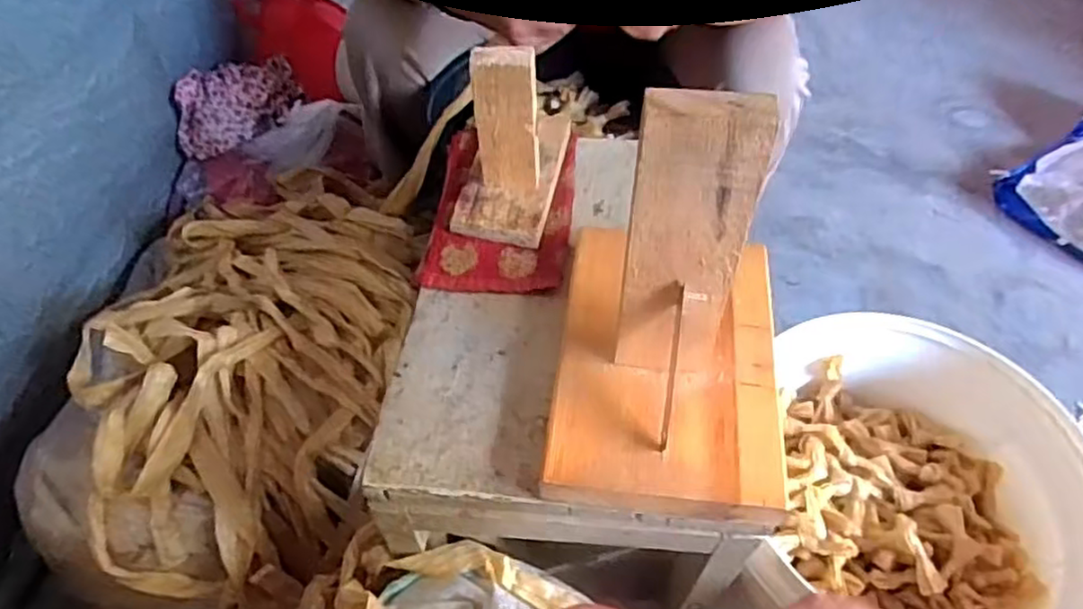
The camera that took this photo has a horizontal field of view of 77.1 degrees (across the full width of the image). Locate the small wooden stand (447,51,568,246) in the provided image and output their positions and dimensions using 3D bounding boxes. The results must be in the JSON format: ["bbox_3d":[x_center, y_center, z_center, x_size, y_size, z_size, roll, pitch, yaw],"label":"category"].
[{"bbox_3d":[-0.019,-0.146,0.526,0.077,0.130,0.149,11,53,8],"label":"small wooden stand"}]

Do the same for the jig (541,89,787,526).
[{"bbox_3d":[0.082,-0.020,0.371,0.135,0.201,0.195,7,53,5],"label":"jig"}]

